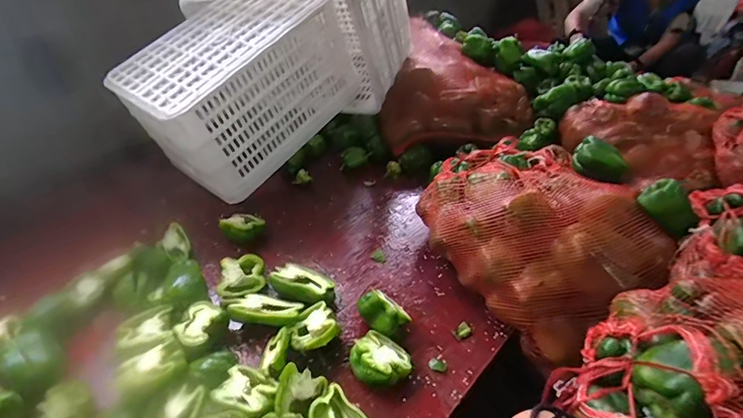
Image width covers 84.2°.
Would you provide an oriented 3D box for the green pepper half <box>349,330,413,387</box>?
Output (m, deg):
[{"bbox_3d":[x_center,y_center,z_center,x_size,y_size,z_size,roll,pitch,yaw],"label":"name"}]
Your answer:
[{"bbox_3d":[0.017,0.243,0.662,0.099,0.047,0.085,10,36,15],"label":"green pepper half"}]

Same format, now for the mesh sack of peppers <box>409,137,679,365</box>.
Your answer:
[{"bbox_3d":[0.292,0.039,0.795,0.318,0.200,0.425,-15,37,-20],"label":"mesh sack of peppers"}]

